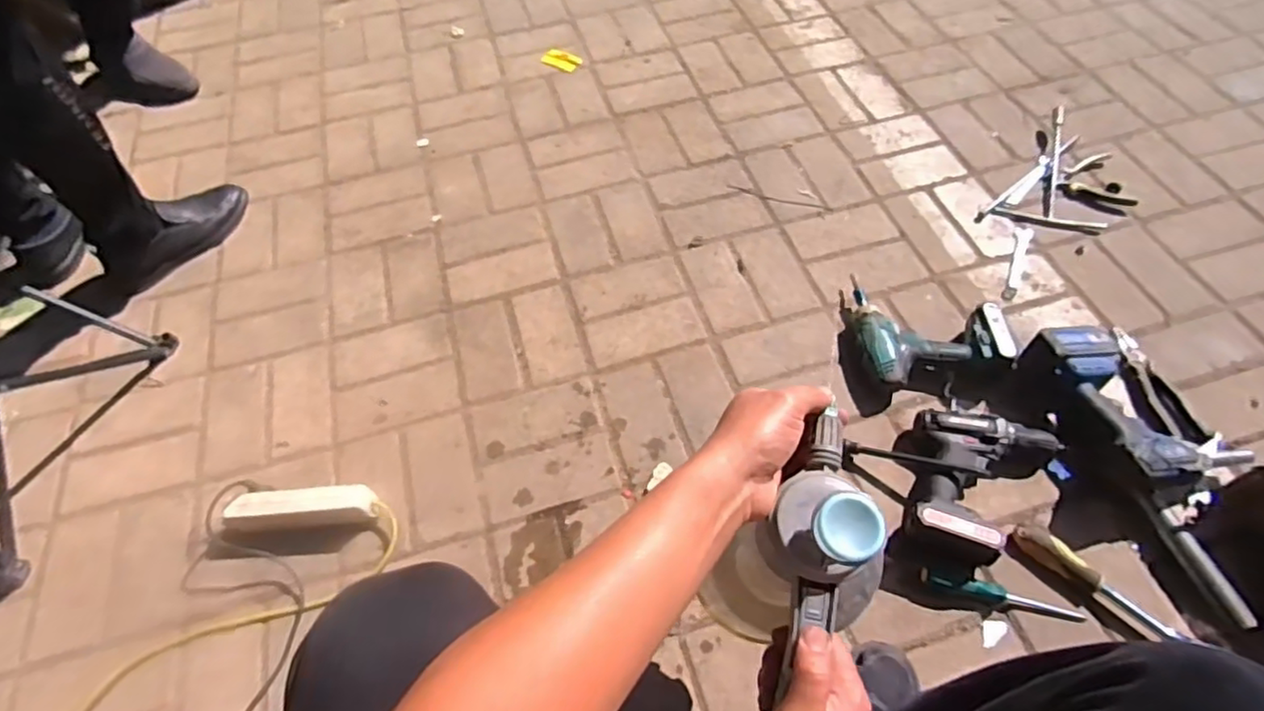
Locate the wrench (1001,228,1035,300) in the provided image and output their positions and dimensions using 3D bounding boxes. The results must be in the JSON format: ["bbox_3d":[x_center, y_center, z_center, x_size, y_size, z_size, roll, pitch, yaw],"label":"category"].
[{"bbox_3d":[0.656,-0.158,1.095,0.028,0.010,0.164,21,63,15],"label":"wrench"}]

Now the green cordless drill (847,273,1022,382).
[{"bbox_3d":[0.448,-0.056,0.998,0.203,0.074,0.212,-6,57,-2],"label":"green cordless drill"}]

